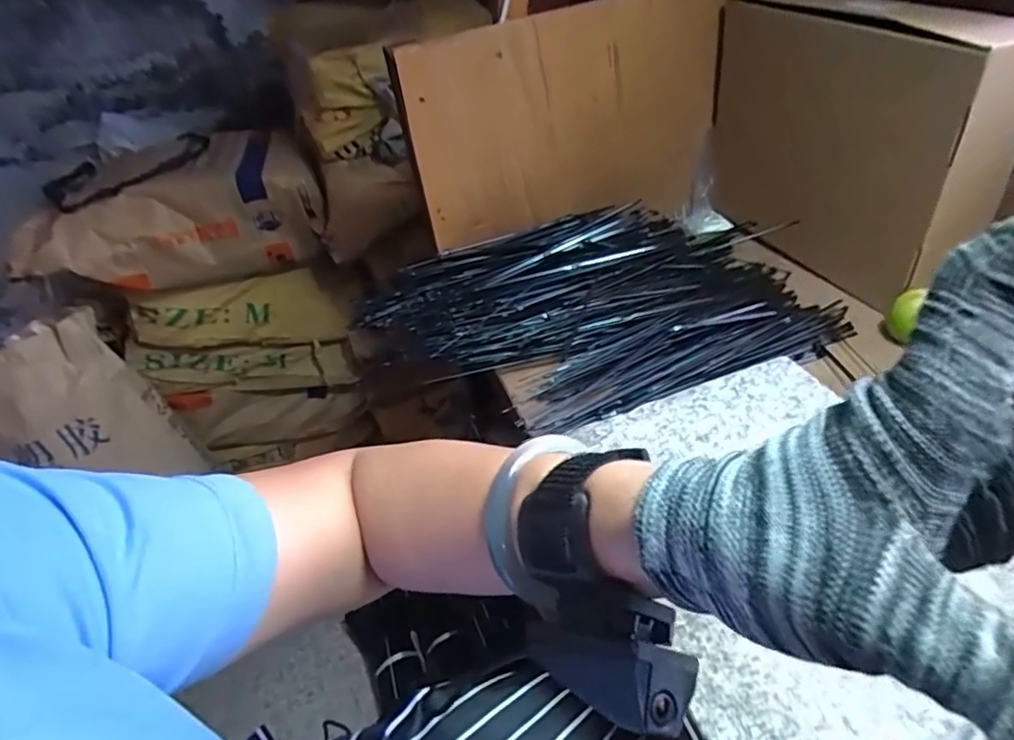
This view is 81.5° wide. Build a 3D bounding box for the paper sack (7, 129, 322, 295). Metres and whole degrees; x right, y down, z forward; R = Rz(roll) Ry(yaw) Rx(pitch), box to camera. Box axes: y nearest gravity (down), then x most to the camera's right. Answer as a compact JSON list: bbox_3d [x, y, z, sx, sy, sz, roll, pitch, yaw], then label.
[{"bbox_3d":[-0.612,-0.310,1.138,0.502,0.197,0.365,-13,39,-3],"label":"paper sack"}]

